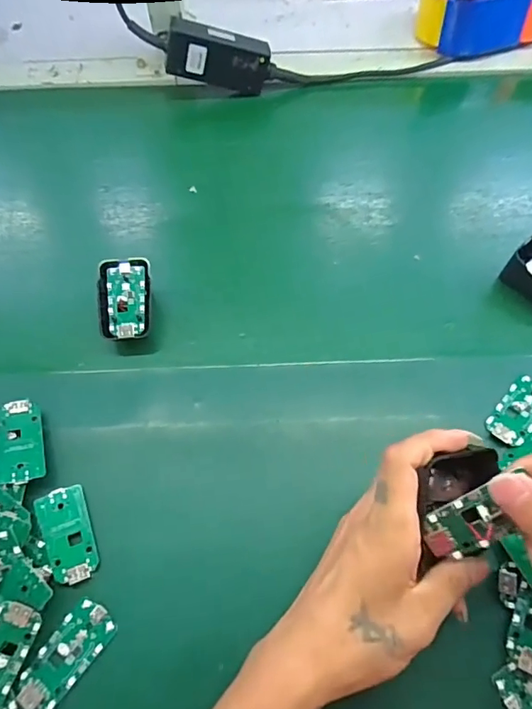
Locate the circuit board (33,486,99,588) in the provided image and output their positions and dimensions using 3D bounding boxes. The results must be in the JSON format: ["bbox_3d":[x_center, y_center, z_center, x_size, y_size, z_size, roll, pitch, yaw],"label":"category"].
[{"bbox_3d":[-0.135,0.123,0.326,0.030,0.007,0.062,-21,64,-10],"label":"circuit board"}]

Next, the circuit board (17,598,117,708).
[{"bbox_3d":[-0.125,0.187,0.297,0.032,0.004,0.064,35,68,17],"label":"circuit board"}]

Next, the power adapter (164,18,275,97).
[{"bbox_3d":[-0.054,-0.340,0.544,0.115,0.050,0.028,5,60,-16],"label":"power adapter"}]

